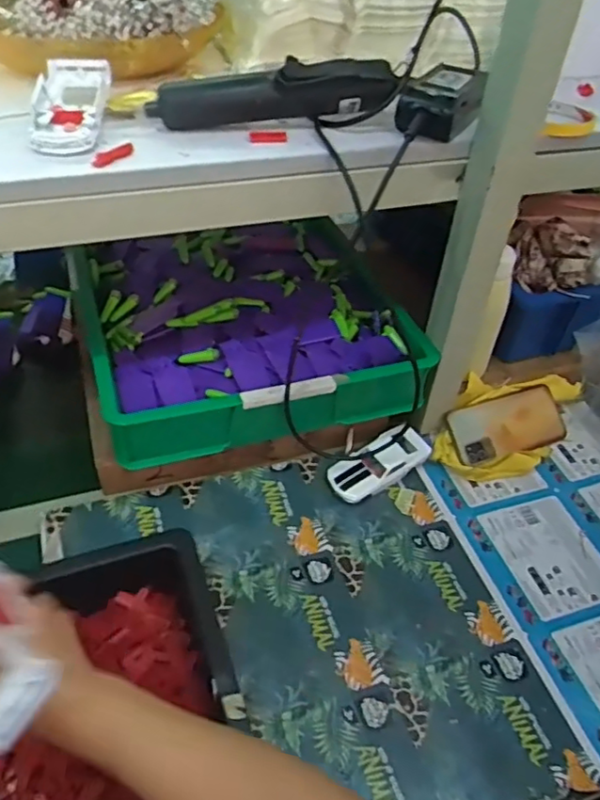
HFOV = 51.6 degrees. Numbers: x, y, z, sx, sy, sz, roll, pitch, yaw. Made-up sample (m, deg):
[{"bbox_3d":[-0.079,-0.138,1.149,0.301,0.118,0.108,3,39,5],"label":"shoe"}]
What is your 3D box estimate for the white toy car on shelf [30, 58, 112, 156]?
[{"bbox_3d":[-0.194,-0.252,0.528,0.060,0.031,0.131,-4,44,-9],"label":"white toy car on shelf"}]

